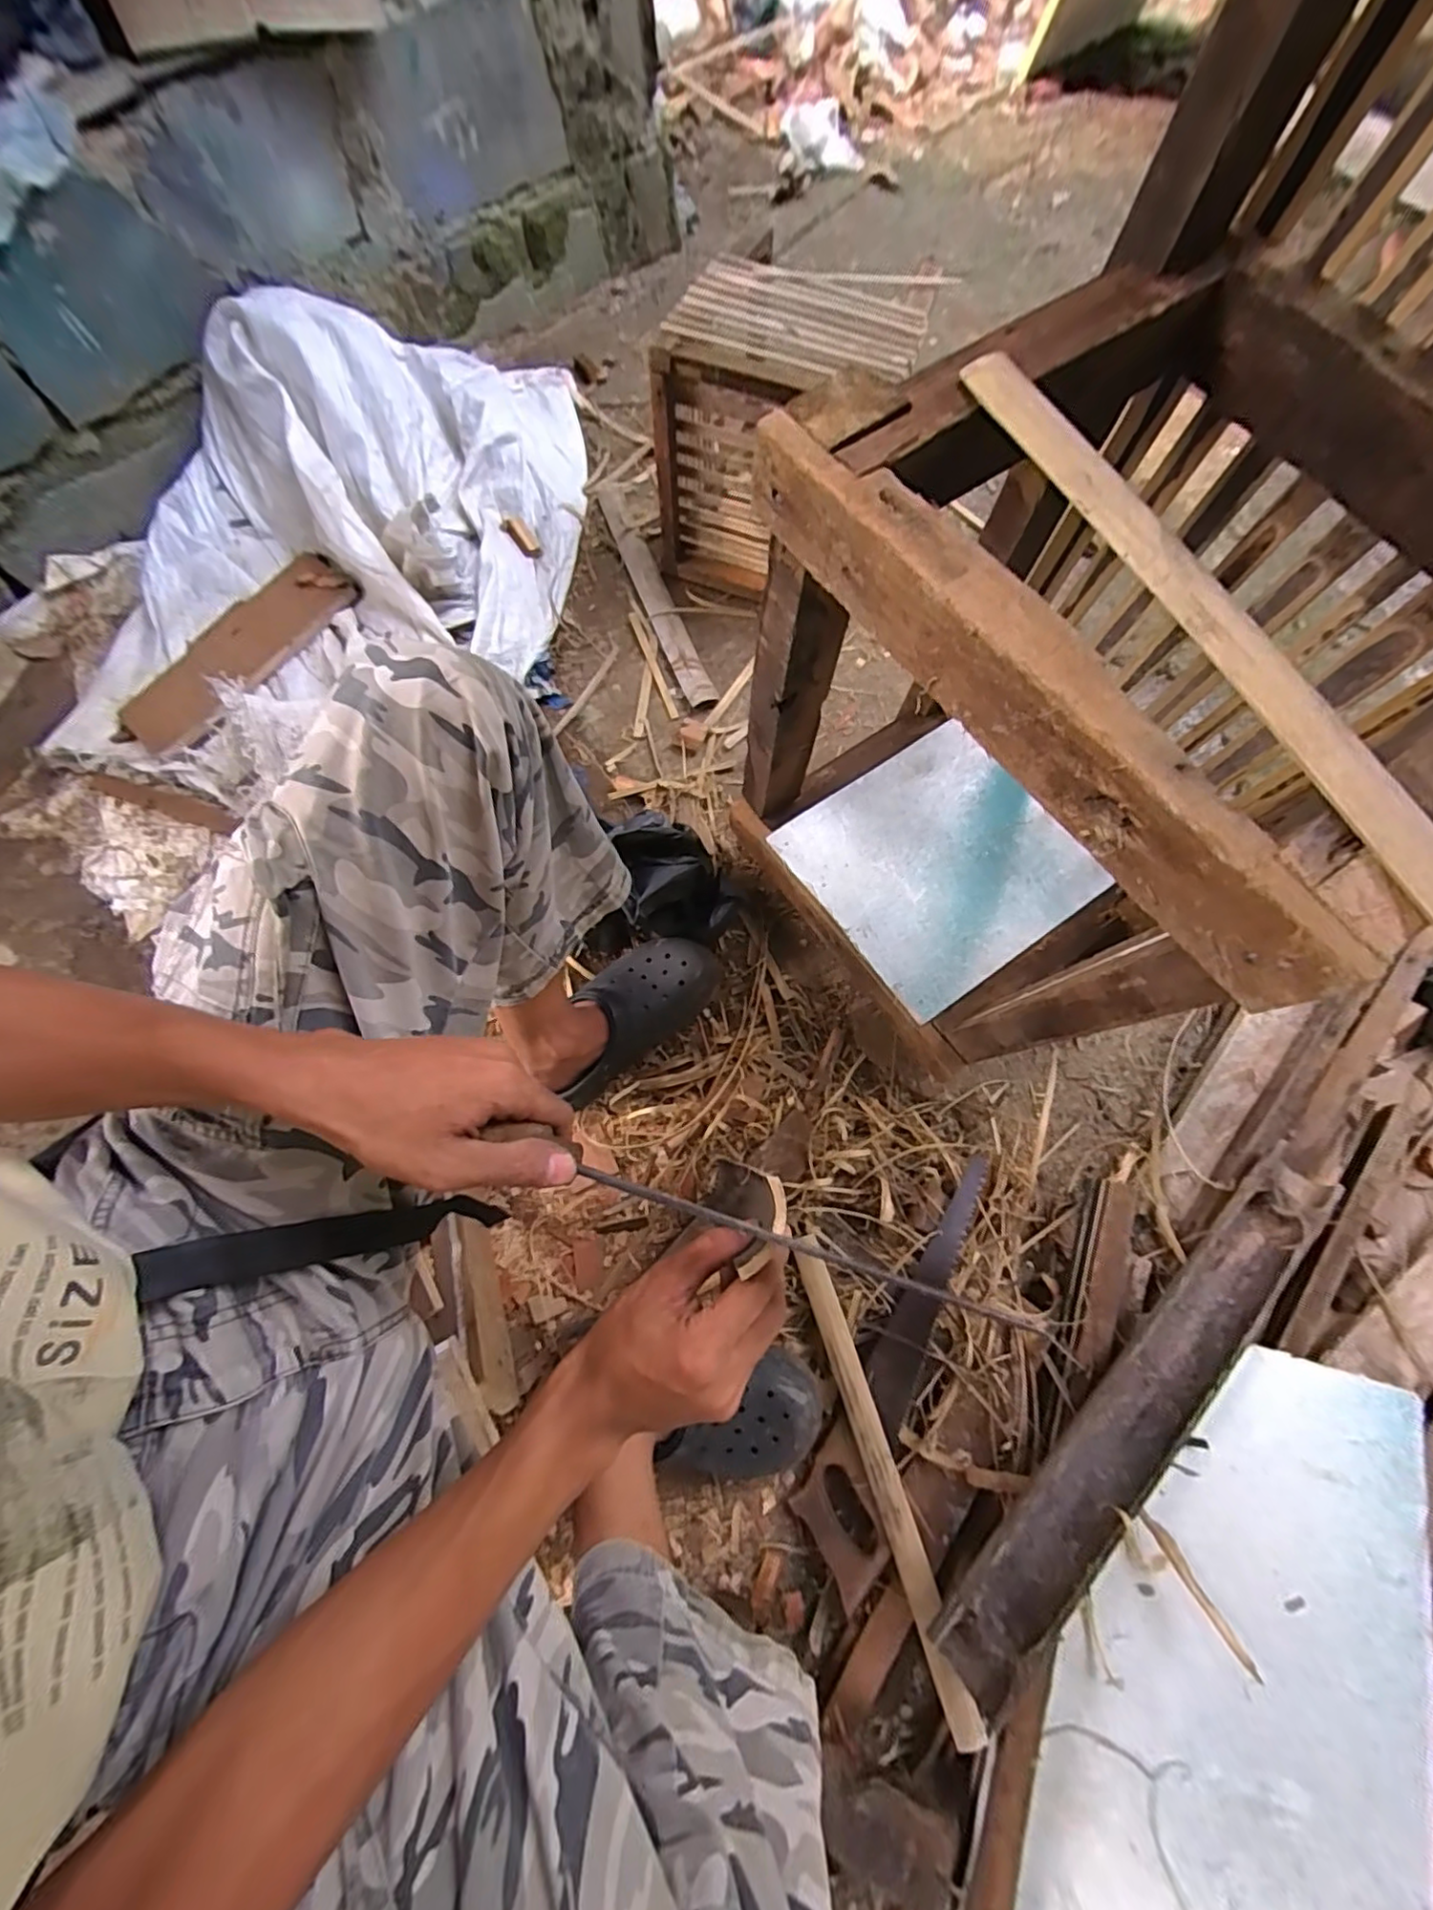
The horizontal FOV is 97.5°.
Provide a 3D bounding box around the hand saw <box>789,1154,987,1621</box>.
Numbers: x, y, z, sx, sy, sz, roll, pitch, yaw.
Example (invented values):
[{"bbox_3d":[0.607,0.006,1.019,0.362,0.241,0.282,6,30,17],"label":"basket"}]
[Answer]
[{"bbox_3d":[0.209,0.419,0.647,0.090,0.019,0.420,27,77,29],"label":"hand saw"}]

